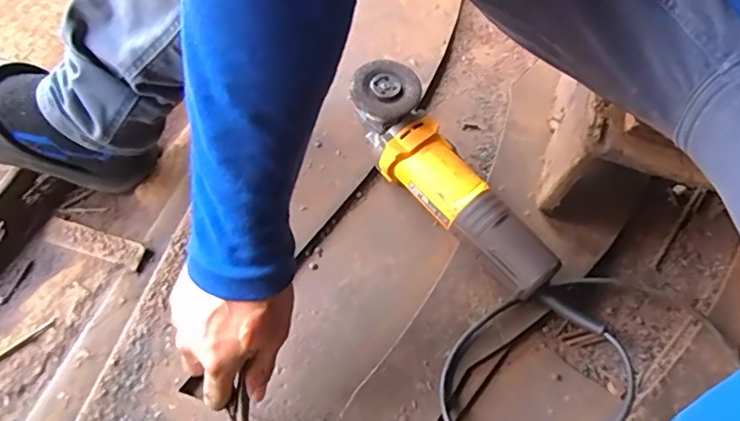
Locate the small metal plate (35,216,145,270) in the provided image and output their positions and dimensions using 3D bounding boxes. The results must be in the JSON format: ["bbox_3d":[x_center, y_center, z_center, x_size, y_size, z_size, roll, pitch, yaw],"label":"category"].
[{"bbox_3d":[-0.290,0.032,0.576,0.130,0.007,0.028,14,74,17],"label":"small metal plate"}]

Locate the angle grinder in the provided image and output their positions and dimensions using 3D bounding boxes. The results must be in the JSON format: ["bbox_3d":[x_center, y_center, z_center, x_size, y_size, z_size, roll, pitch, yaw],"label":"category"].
[{"bbox_3d":[0.076,-0.026,0.568,0.071,0.096,0.269,-31,69,-20],"label":"angle grinder"}]

